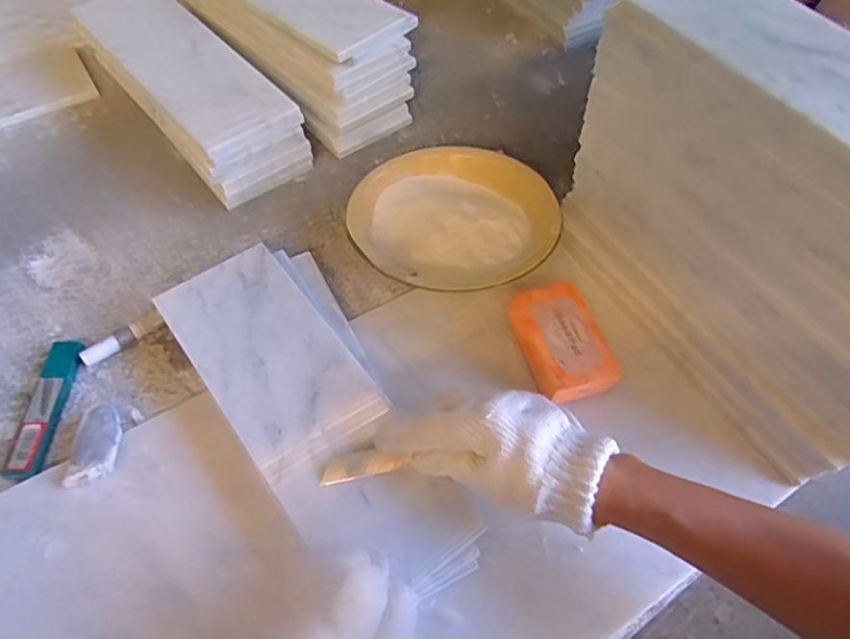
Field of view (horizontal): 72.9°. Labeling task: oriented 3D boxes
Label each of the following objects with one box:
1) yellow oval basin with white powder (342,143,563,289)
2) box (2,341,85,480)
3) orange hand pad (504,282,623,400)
[{"bbox_3d":[0.025,-0.092,0.535,0.187,0.047,0.143,-5,56,-4],"label":"yellow oval basin with white powder"},{"bbox_3d":[-0.297,0.068,0.452,0.024,0.015,0.113,1,56,1],"label":"box"},{"bbox_3d":[0.110,0.019,0.467,0.060,0.029,0.102,-11,57,-8],"label":"orange hand pad"}]

